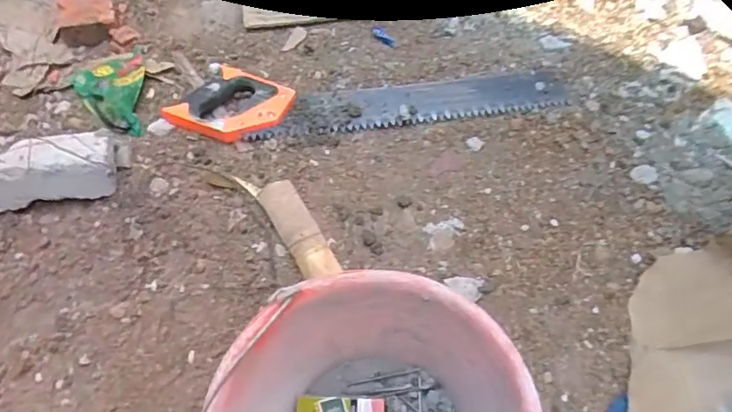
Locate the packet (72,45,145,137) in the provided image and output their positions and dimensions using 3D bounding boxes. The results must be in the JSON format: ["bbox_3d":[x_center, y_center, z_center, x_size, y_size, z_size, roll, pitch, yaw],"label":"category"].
[{"bbox_3d":[-0.338,-0.160,0.732,0.094,0.054,0.136,-21,63,-14],"label":"packet"}]

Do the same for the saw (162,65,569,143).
[{"bbox_3d":[0.012,-0.148,0.765,0.535,0.023,0.111,-2,59,-4],"label":"saw"}]

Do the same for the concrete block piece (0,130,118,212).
[{"bbox_3d":[-0.382,-0.041,0.647,0.161,0.066,0.082,-16,61,-12],"label":"concrete block piece"}]

